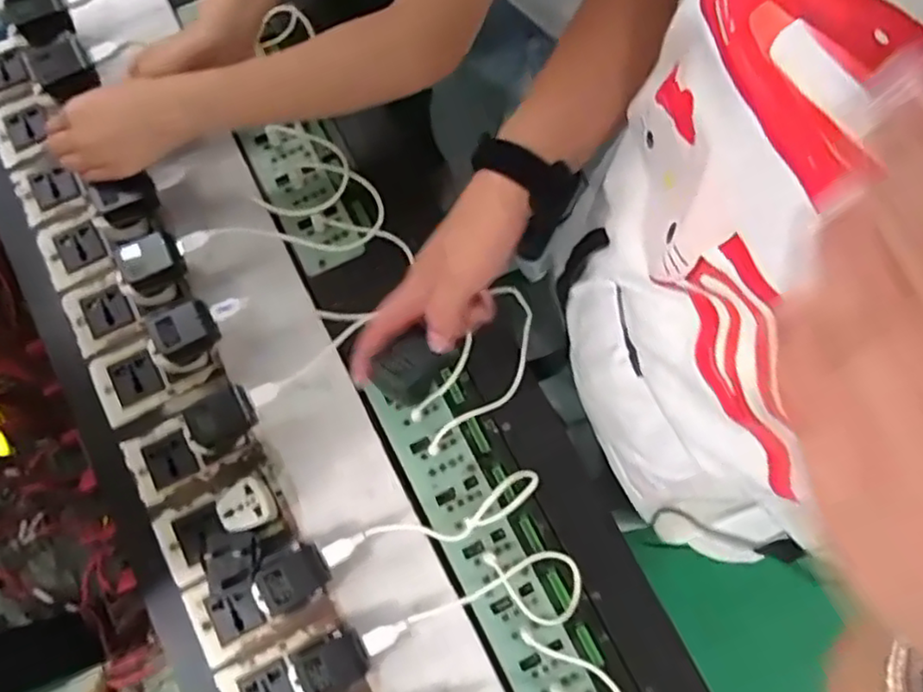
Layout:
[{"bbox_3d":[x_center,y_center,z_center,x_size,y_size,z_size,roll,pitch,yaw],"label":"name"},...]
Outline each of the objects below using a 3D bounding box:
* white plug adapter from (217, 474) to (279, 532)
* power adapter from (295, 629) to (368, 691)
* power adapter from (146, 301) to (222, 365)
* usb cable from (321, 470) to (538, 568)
[{"bbox_3d":[-0.176,0.129,0.547,0.042,0.027,0.043,-24,77,-4],"label":"white plug adapter"},{"bbox_3d":[-0.096,0.239,0.491,0.047,0.028,0.036,-26,77,-4],"label":"power adapter"},{"bbox_3d":[-0.232,-0.011,0.553,0.050,0.031,0.044,-31,78,-5],"label":"power adapter"},{"bbox_3d":[-0.012,0.138,0.534,0.191,0.069,0.037,-9,75,-28],"label":"usb cable"}]

